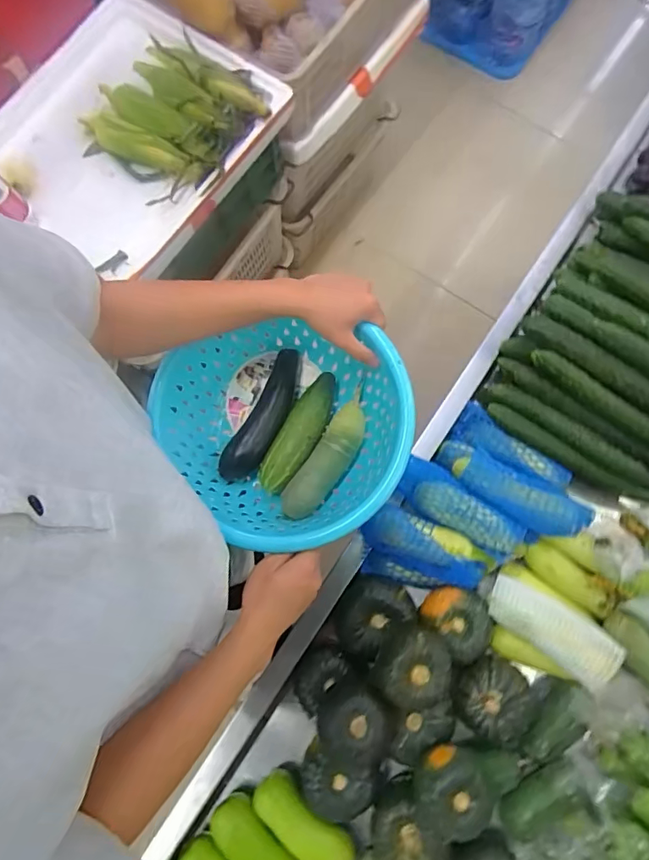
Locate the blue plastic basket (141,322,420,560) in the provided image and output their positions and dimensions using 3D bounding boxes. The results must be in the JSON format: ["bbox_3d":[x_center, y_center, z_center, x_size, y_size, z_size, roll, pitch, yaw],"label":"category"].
[{"bbox_3d":[-0.041,-0.010,0.621,0.274,0.122,0.282,0,77,1],"label":"blue plastic basket"}]

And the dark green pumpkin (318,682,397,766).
[{"bbox_3d":[0.045,0.406,0.665,0.106,0.086,0.101,0,77,1],"label":"dark green pumpkin"}]

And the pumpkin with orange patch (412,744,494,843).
[{"bbox_3d":[0.167,0.477,0.632,0.099,0.064,0.103,0,77,1],"label":"pumpkin with orange patch"}]

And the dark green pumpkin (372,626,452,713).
[{"bbox_3d":[0.125,0.335,0.675,0.103,0.074,0.100,0,77,1],"label":"dark green pumpkin"}]

